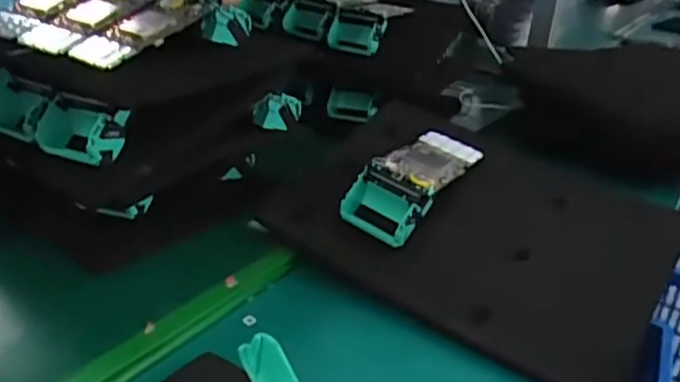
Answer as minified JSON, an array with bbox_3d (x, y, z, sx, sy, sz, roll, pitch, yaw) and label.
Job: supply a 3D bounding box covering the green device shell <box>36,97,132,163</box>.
[{"bbox_3d":[-0.223,-0.049,0.531,0.088,0.042,0.040,16,26,20],"label":"green device shell"}]

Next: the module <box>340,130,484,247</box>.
[{"bbox_3d":[0.075,-0.017,0.614,0.079,0.049,0.168,22,43,30],"label":"module"}]

